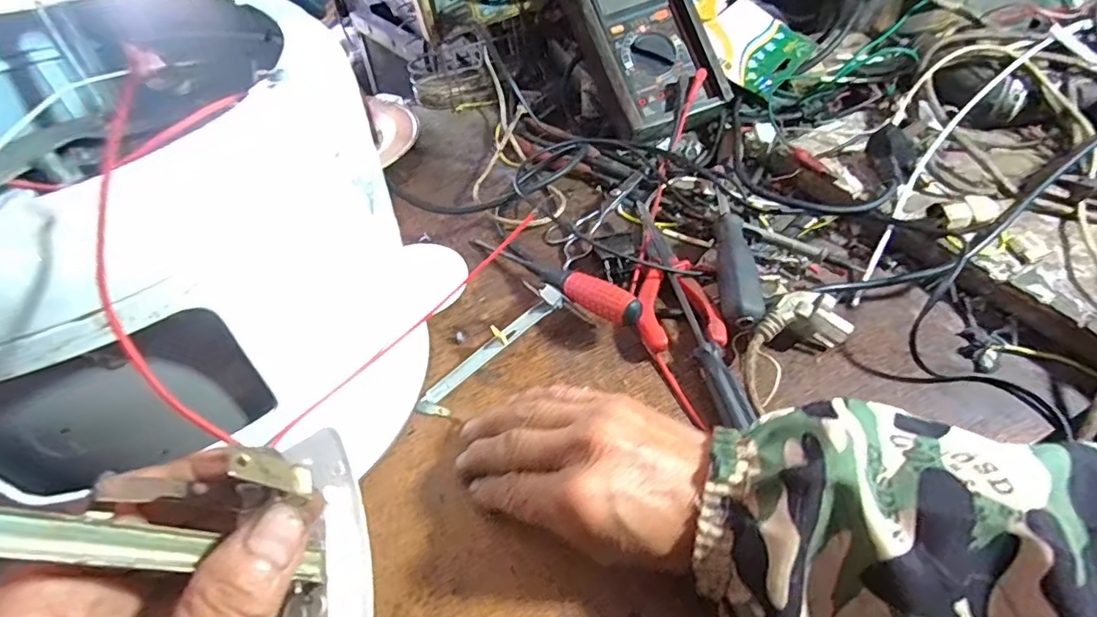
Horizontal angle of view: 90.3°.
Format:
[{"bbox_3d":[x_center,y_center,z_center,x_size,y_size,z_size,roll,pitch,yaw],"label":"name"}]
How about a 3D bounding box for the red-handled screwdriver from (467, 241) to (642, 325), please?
[{"bbox_3d":[0.003,-0.026,0.408,0.027,0.024,0.164,-37,43,-26],"label":"red-handled screwdriver"}]

